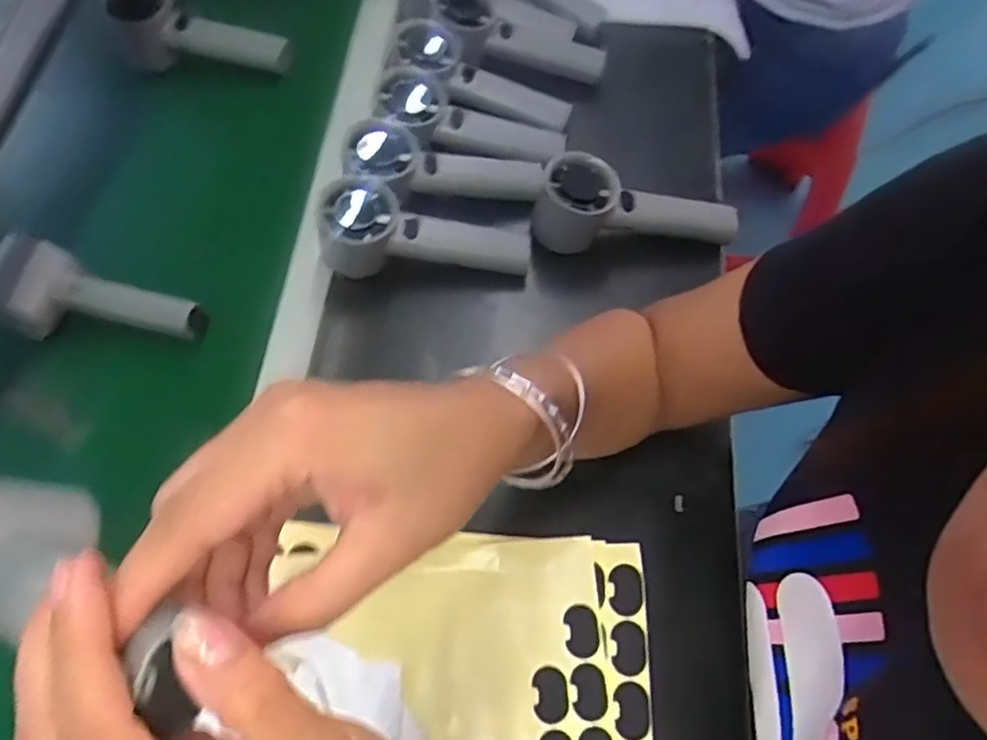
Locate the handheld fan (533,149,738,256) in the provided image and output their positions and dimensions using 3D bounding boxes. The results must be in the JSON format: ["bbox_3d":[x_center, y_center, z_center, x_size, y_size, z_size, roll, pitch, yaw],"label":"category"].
[{"bbox_3d":[0.109,-0.120,0.525,0.161,0.056,0.053,6,63,-12],"label":"handheld fan"}]

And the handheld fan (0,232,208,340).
[{"bbox_3d":[-0.287,-0.045,0.488,0.147,0.057,0.059,16,66,11],"label":"handheld fan"}]

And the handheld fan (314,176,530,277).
[{"bbox_3d":[-0.052,-0.096,0.510,0.160,0.053,0.051,9,62,-16],"label":"handheld fan"}]

